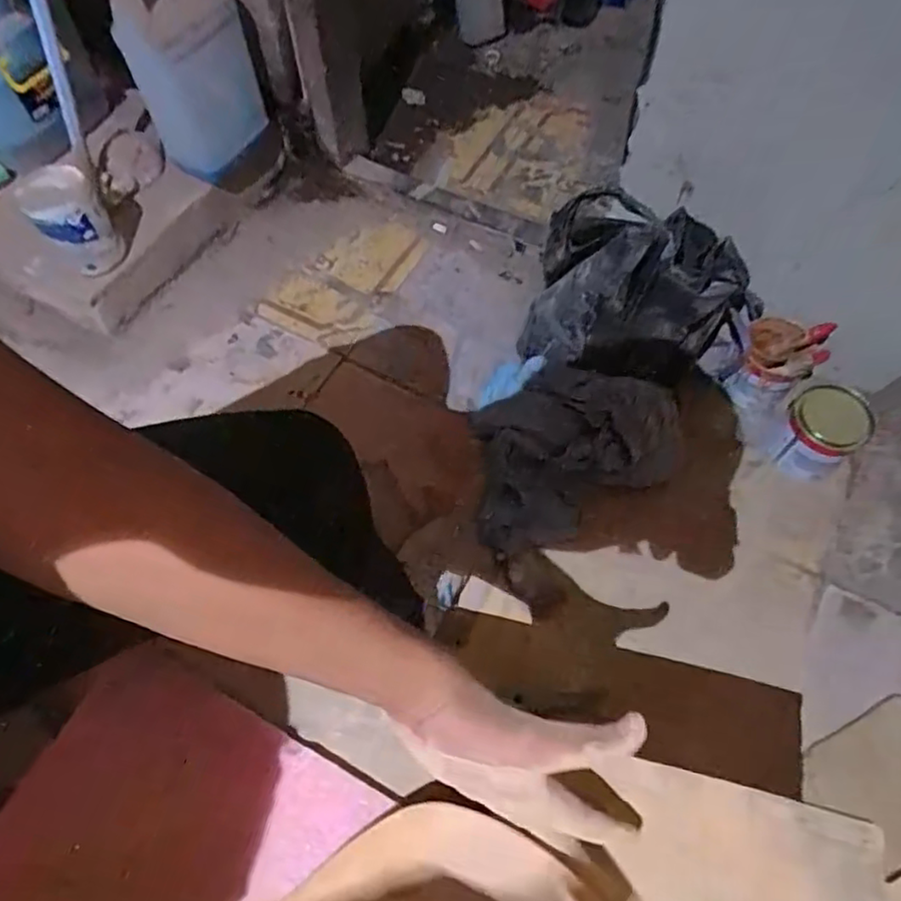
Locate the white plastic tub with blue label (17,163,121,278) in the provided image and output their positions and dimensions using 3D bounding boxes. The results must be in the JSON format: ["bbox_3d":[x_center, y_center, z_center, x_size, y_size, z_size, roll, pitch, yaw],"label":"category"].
[{"bbox_3d":[-0.583,-0.353,1.006,0.105,0.134,0.082,-27,65,-13],"label":"white plastic tub with blue label"}]

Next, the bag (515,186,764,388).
[{"bbox_3d":[0.259,-0.211,0.904,0.300,0.291,0.108,6,62,4],"label":"bag"}]

